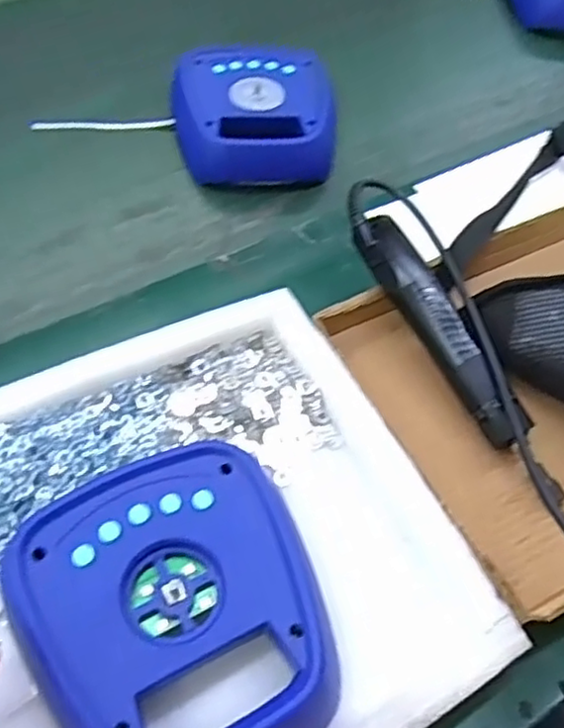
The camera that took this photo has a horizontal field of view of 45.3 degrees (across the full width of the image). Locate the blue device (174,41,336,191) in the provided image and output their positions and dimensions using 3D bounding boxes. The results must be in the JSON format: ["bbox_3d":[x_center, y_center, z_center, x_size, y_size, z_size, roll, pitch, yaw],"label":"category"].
[{"bbox_3d":[-0.028,-0.253,0.676,0.161,0.045,0.163,-3,57,-6],"label":"blue device"}]

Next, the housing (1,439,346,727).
[{"bbox_3d":[-0.056,0.138,0.371,0.149,0.042,0.174,-22,61,-18],"label":"housing"}]

